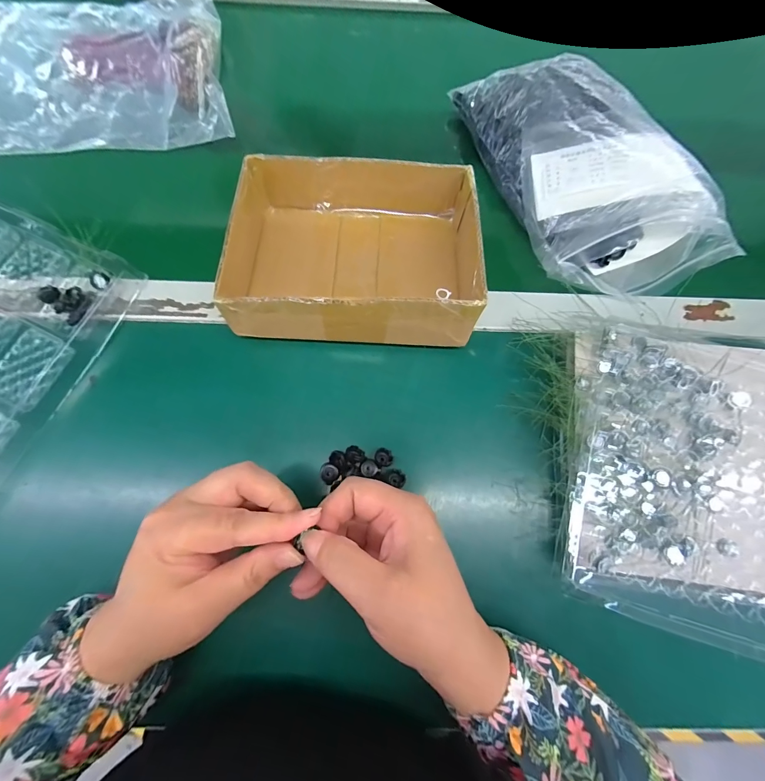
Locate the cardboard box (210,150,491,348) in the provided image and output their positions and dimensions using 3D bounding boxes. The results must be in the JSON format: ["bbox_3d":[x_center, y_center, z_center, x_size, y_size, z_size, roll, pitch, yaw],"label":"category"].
[{"bbox_3d":[-0.024,-0.125,0.300,0.204,0.065,0.164,2,74,-1],"label":"cardboard box"}]

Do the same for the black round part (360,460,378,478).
[{"bbox_3d":[-0.011,0.063,0.276,0.013,0.004,0.014,0,74,-2],"label":"black round part"}]

